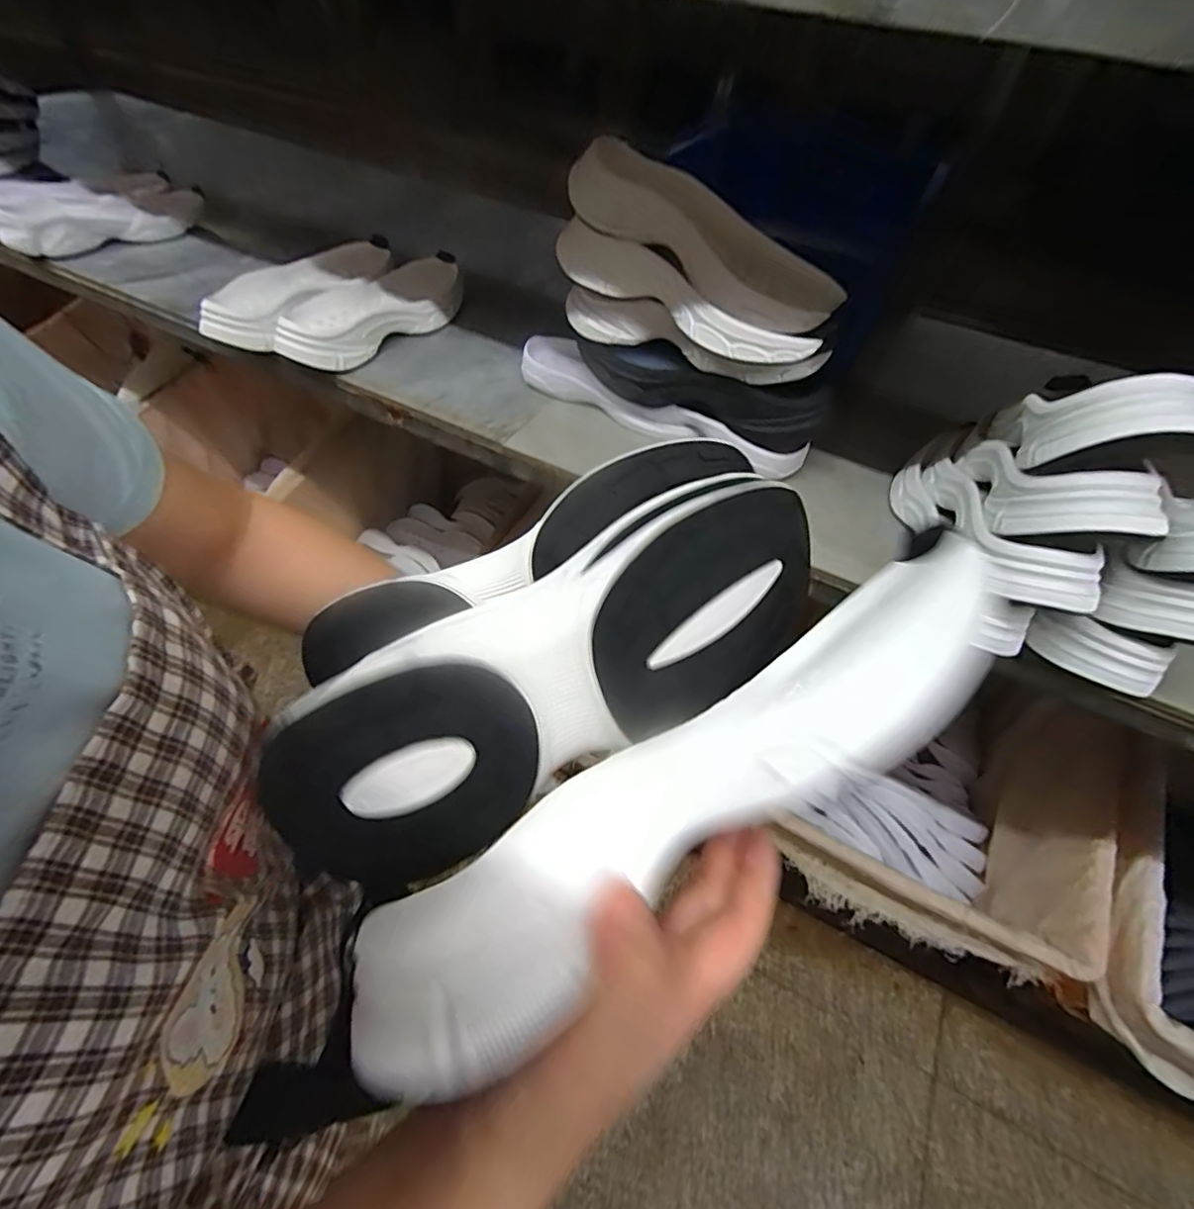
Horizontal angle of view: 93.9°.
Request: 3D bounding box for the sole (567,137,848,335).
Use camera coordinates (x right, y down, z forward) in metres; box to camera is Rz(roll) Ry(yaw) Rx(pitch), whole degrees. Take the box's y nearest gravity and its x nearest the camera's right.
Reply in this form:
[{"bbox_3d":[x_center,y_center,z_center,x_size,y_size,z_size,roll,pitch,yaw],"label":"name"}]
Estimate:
[{"bbox_3d":[0.103,-0.351,0.535,0.276,0.052,0.106,36,55,5],"label":"sole"}]

